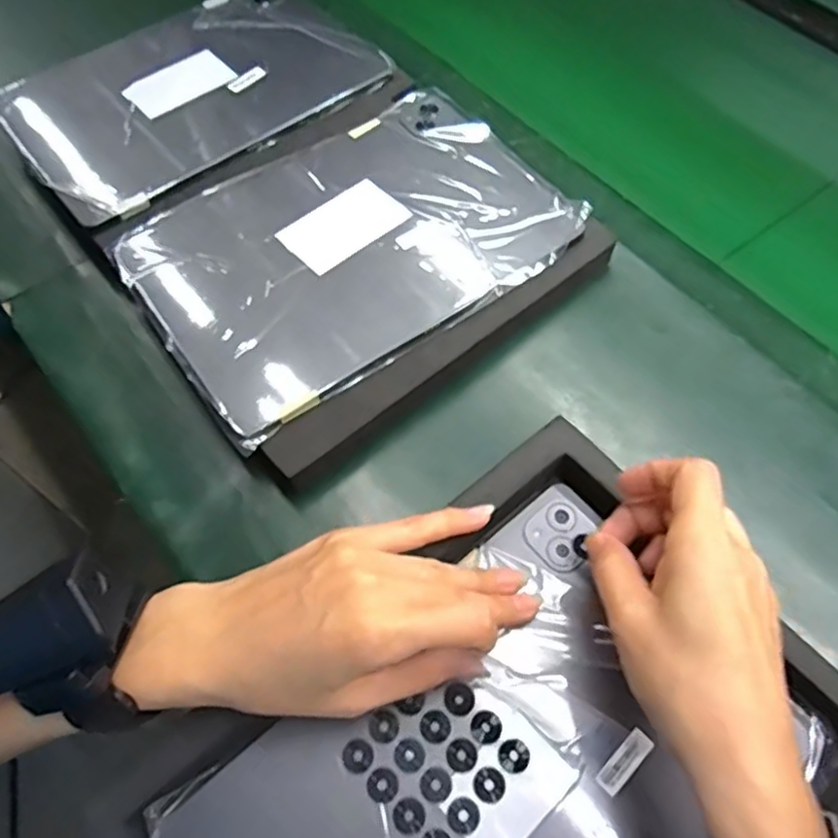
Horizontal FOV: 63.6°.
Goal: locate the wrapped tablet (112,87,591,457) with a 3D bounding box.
[{"bbox_3d":[-0.042,-0.115,0.431,0.258,0.007,0.176,-33,67,-15],"label":"wrapped tablet"}]

